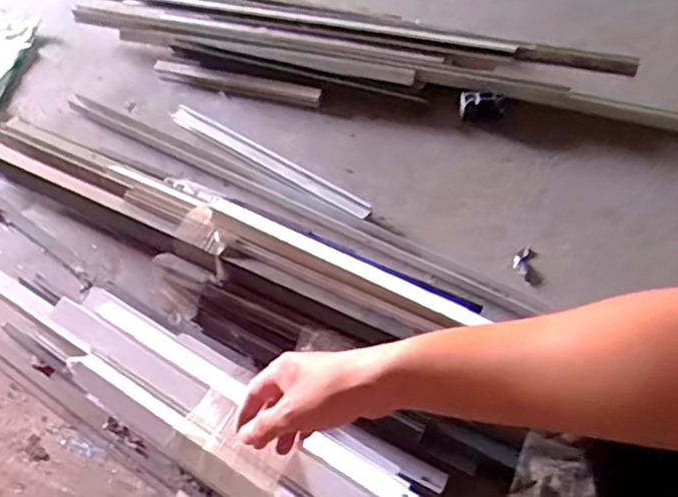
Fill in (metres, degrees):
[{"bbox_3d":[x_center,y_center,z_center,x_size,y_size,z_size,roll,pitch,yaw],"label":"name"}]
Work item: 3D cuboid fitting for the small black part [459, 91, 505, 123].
[{"bbox_3d":[0.242,-0.248,1.105,0.073,0.032,0.044,8,55,8],"label":"small black part"}]

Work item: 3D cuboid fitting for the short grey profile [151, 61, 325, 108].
[{"bbox_3d":[-0.189,-0.306,1.186,0.326,0.022,0.034,14,56,13],"label":"short grey profile"}]

